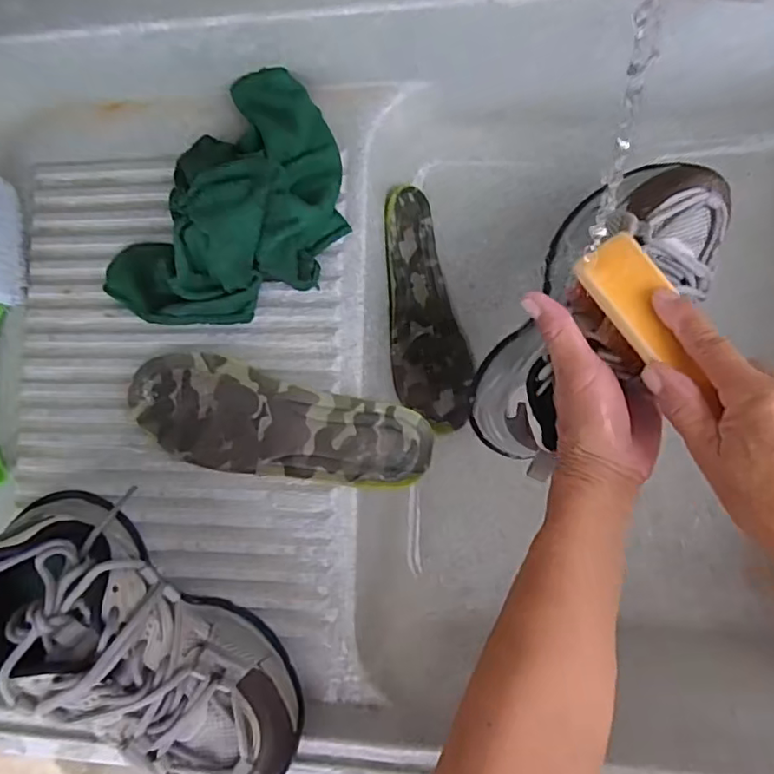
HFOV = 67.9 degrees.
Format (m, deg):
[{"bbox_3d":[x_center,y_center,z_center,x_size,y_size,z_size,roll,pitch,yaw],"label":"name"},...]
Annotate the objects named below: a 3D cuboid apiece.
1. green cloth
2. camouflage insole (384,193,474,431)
[{"bbox_3d":[-0.107,-0.120,0.395,0.130,0.055,0.193,36,97,4],"label":"green cloth"},{"bbox_3d":[0.032,-0.065,0.524,0.074,0.018,0.217,-20,105,-25],"label":"camouflage insole"}]

